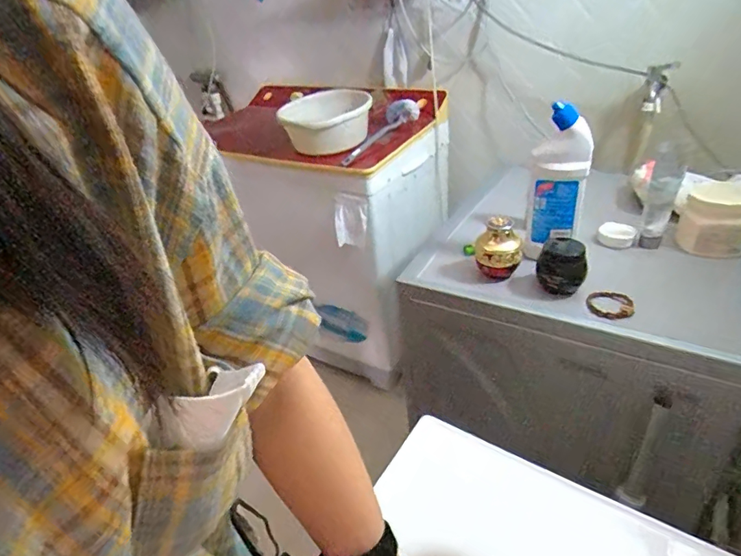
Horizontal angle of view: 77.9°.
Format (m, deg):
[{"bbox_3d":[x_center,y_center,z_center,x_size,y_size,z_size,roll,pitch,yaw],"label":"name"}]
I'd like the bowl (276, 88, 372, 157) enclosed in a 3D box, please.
[{"bbox_3d":[-0.129,-0.442,1.306,0.247,0.129,0.247,-5,33,3],"label":"bowl"}]

